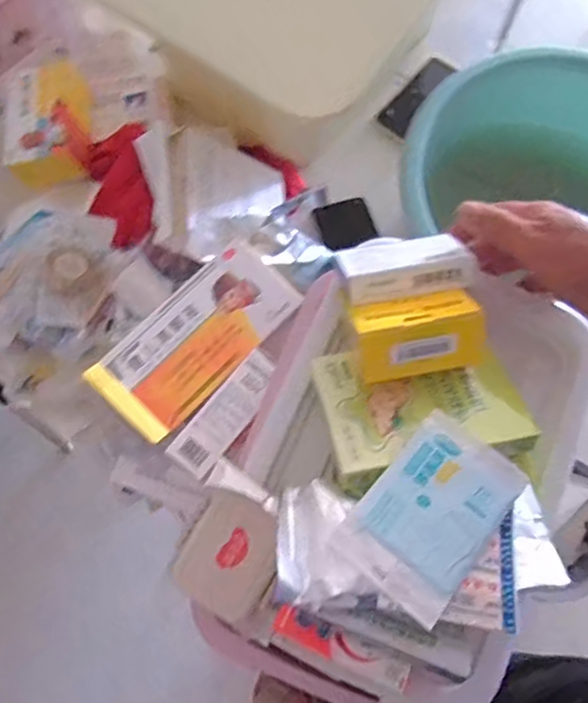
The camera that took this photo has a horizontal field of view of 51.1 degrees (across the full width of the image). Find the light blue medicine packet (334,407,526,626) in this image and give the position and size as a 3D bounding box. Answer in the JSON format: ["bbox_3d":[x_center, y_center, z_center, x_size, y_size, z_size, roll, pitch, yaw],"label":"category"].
[{"bbox_3d":[0.089,0.101,0.395,0.076,0.005,0.119,38,66,14],"label":"light blue medicine packet"}]

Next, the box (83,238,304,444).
[{"bbox_3d":[-0.092,-0.015,0.593,0.091,0.026,0.199,41,75,12],"label":"box"}]

